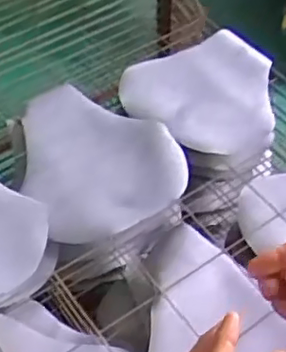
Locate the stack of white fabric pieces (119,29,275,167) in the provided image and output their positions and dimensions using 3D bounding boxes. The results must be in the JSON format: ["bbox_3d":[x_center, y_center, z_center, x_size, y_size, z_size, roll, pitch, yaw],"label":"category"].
[{"bbox_3d":[0.086,-0.137,1.012,0.237,0.059,0.269,5,50,4],"label":"stack of white fabric pieces"}]

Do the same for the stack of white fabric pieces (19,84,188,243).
[{"bbox_3d":[-0.073,-0.037,0.921,0.219,0.021,0.255,-24,54,-20],"label":"stack of white fabric pieces"}]

